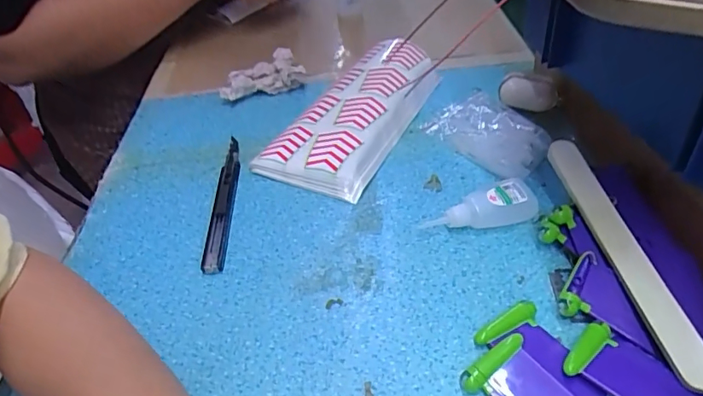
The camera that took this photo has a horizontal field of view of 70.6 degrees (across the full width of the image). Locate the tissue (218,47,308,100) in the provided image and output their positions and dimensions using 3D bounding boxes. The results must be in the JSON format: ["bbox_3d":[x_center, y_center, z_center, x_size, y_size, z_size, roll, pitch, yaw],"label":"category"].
[{"bbox_3d":[-0.100,-0.129,0.542,0.086,0.032,0.049,-24,44,-20],"label":"tissue"}]

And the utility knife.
[{"bbox_3d":[-0.105,0.001,0.412,0.016,0.010,0.149,-5,41,1],"label":"utility knife"}]

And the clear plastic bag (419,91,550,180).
[{"bbox_3d":[0.125,-0.063,0.446,0.073,0.027,0.116,-23,44,-19],"label":"clear plastic bag"}]

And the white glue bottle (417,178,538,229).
[{"bbox_3d":[0.097,0.010,0.367,0.084,0.024,0.026,-14,42,-9],"label":"white glue bottle"}]

